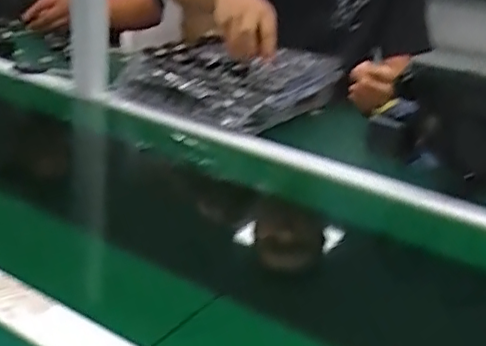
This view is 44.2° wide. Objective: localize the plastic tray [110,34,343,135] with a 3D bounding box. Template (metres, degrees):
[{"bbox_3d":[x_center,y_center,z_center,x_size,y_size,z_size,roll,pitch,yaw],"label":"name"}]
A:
[{"bbox_3d":[-0.003,-0.158,0.998,0.245,0.084,0.299,20,27,29],"label":"plastic tray"}]

